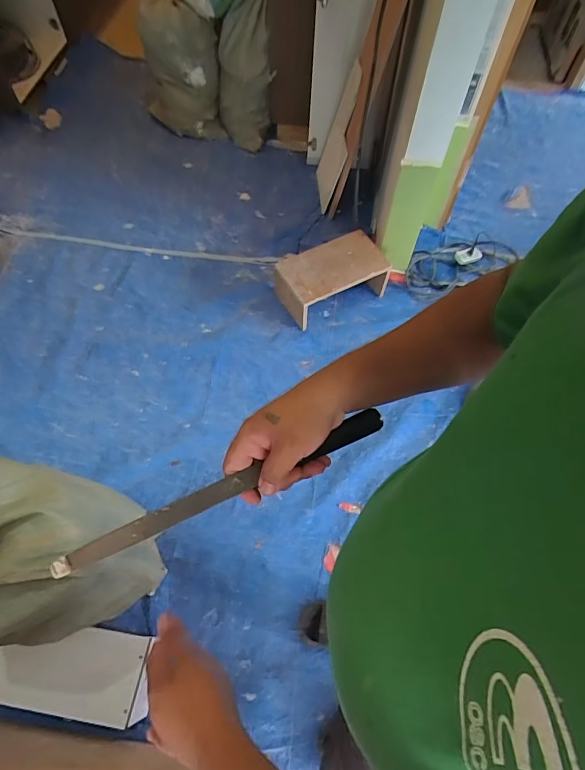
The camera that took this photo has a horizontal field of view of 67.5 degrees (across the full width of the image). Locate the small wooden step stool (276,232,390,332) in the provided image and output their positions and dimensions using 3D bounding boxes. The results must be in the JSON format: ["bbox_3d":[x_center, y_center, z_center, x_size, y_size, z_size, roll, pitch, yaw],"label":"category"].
[{"bbox_3d":[0.141,-0.397,1.683,0.440,0.198,0.219,-20,64,-11],"label":"small wooden step stool"}]

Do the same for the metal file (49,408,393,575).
[{"bbox_3d":[-0.057,0.095,0.413,0.324,0.014,0.022,-23,63,-13],"label":"metal file"}]

